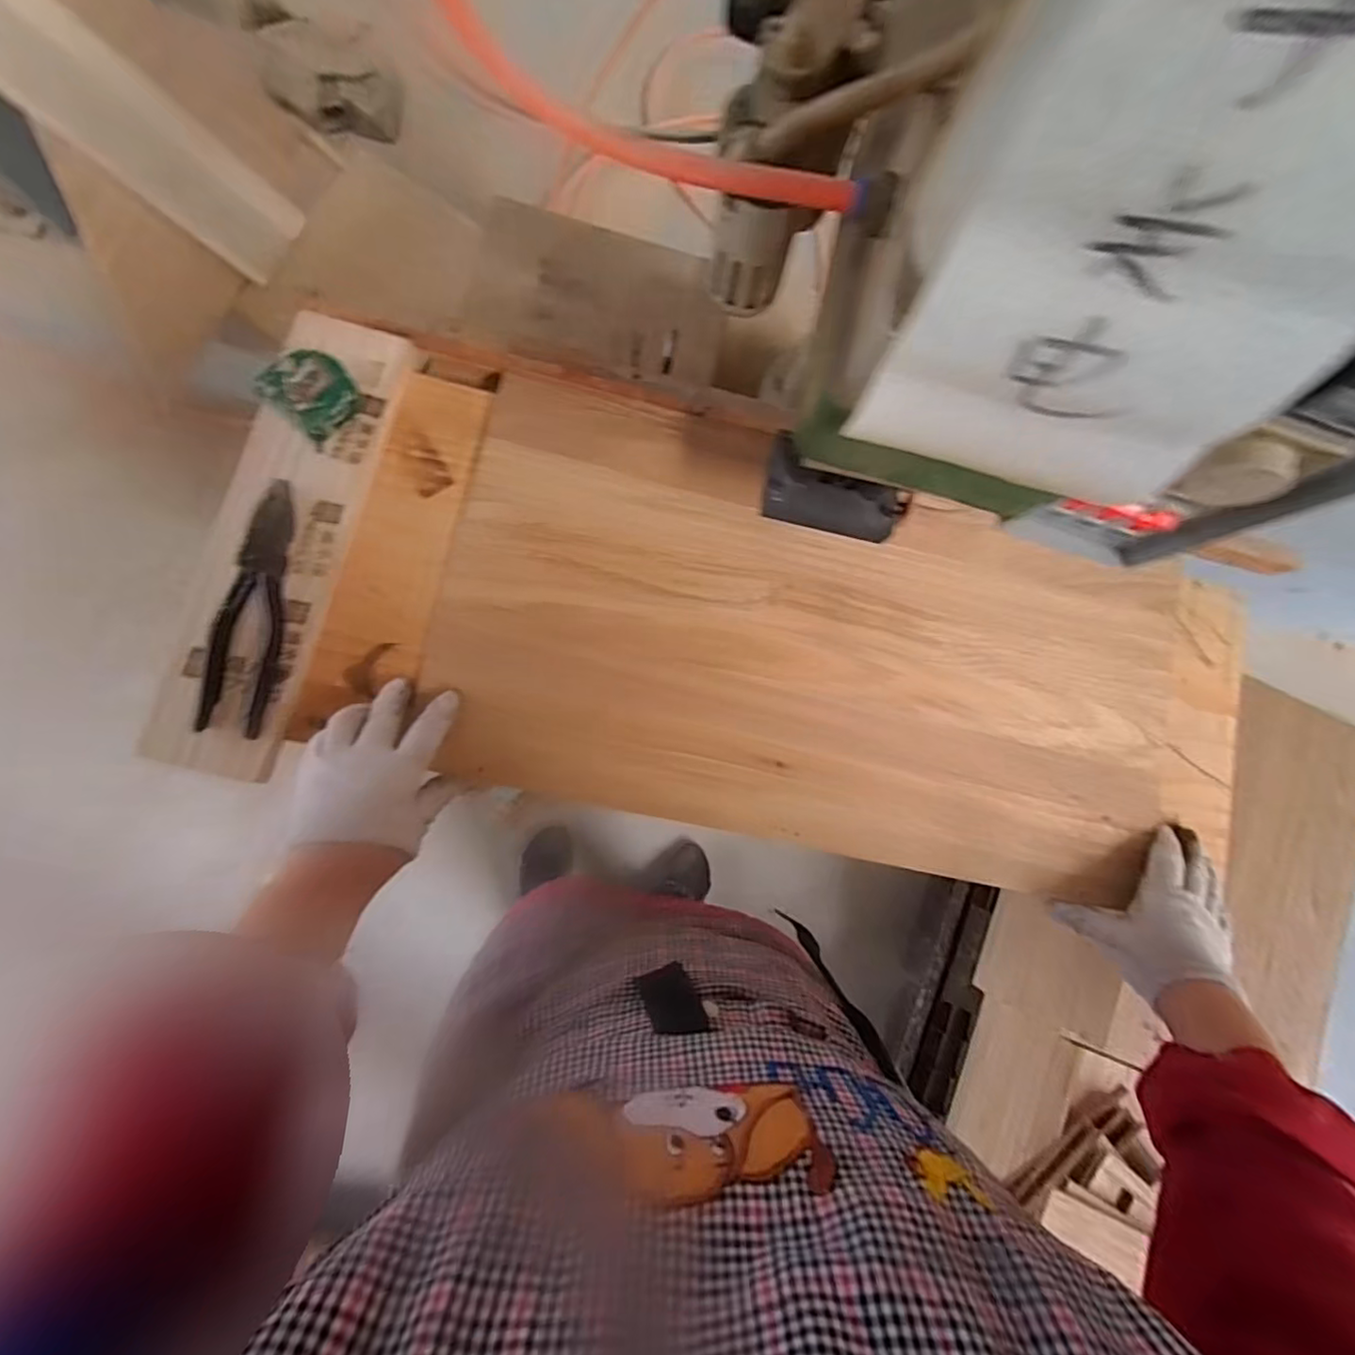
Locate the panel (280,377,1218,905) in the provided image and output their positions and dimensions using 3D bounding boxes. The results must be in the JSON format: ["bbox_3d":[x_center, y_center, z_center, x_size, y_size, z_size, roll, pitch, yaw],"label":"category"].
[{"bbox_3d":[0.119,-0.022,0.512,0.758,0.022,0.324,13,83,-5],"label":"panel"}]

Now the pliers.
[{"bbox_3d":[-0.322,-0.054,0.455,0.049,0.012,0.189,3,82,-6],"label":"pliers"}]

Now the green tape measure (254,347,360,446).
[{"bbox_3d":[-0.277,-0.219,0.463,0.048,0.032,0.056,38,80,0],"label":"green tape measure"}]

